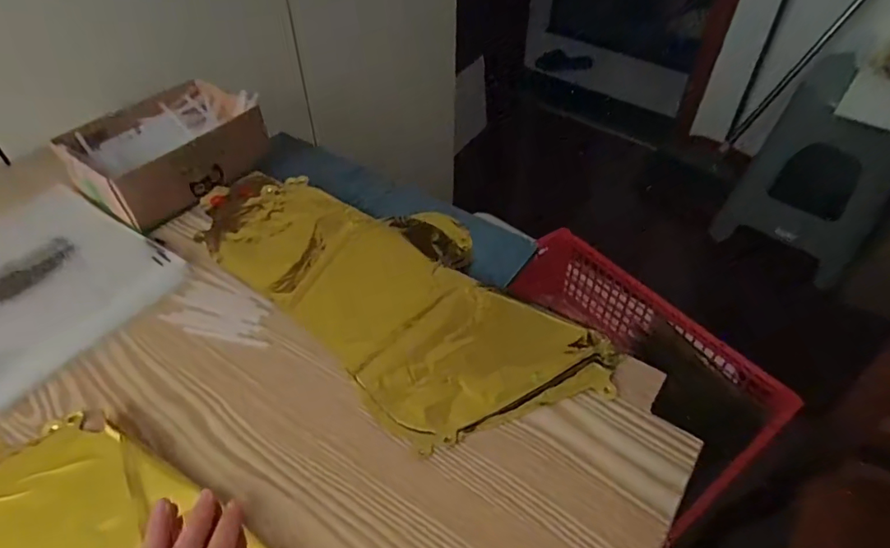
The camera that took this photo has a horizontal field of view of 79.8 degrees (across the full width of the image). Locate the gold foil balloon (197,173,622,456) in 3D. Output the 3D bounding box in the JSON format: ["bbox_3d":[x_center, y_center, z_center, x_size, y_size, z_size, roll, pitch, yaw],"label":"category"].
[{"bbox_3d":[-0.063,-0.001,0.506,0.185,0.010,0.422,-36,56,-29],"label":"gold foil balloon"}]

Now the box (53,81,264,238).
[{"bbox_3d":[-0.312,-0.140,0.607,0.150,0.064,0.193,29,53,25],"label":"box"}]

